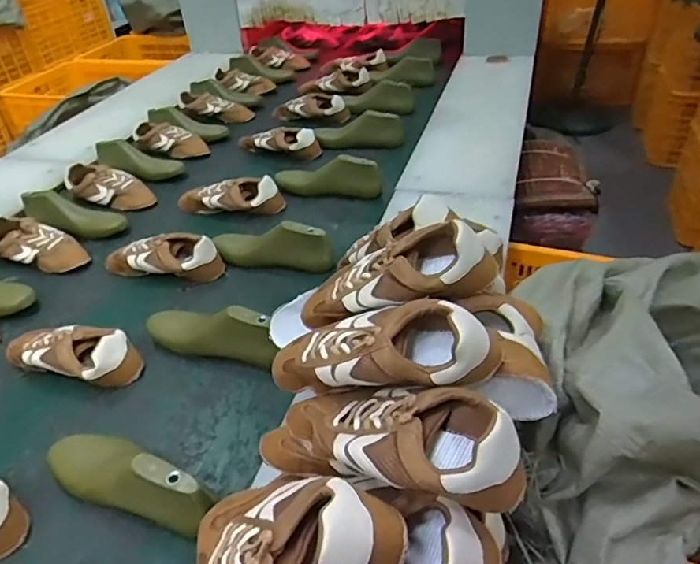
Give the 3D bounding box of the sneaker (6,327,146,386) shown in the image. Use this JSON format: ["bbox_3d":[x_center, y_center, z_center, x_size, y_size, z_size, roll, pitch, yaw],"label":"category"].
[{"bbox_3d":[-0.439,0.111,0.829,0.231,0.071,0.094,6,41,14],"label":"sneaker"}]

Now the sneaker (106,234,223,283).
[{"bbox_3d":[-0.360,-0.046,1.012,0.234,0.074,0.075,2,40,8],"label":"sneaker"}]

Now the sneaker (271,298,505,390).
[{"bbox_3d":[0.023,0.071,0.539,0.240,0.080,0.088,-8,37,22],"label":"sneaker"}]

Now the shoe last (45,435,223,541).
[{"bbox_3d":[-0.272,0.235,0.631,0.249,0.096,0.078,20,46,27],"label":"shoe last"}]

